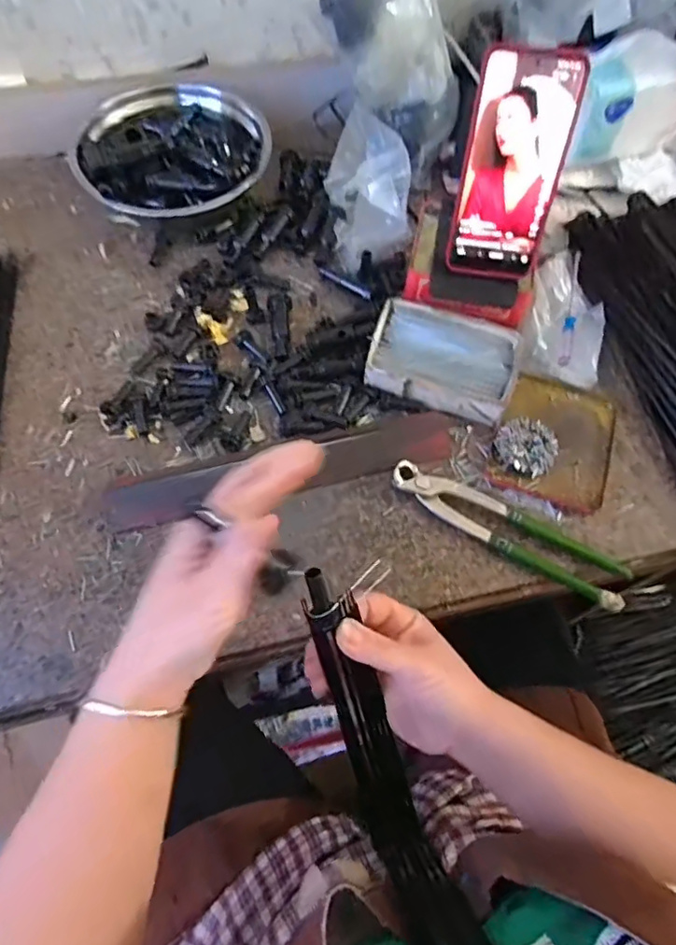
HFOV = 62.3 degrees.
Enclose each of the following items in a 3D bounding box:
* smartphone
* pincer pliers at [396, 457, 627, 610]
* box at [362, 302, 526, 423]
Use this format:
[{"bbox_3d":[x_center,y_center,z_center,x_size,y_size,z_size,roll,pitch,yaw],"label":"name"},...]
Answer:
[{"bbox_3d":[0.140,-0.243,0.453,0.080,0.163,0.007,8,39,5],"label":"smartphone"},{"bbox_3d":[0.137,0.044,0.454,0.198,0.018,0.042,29,66,12],"label":"pincer pliers"},{"bbox_3d":[0.098,-0.104,0.508,0.130,0.025,0.097,17,64,6],"label":"box"}]

